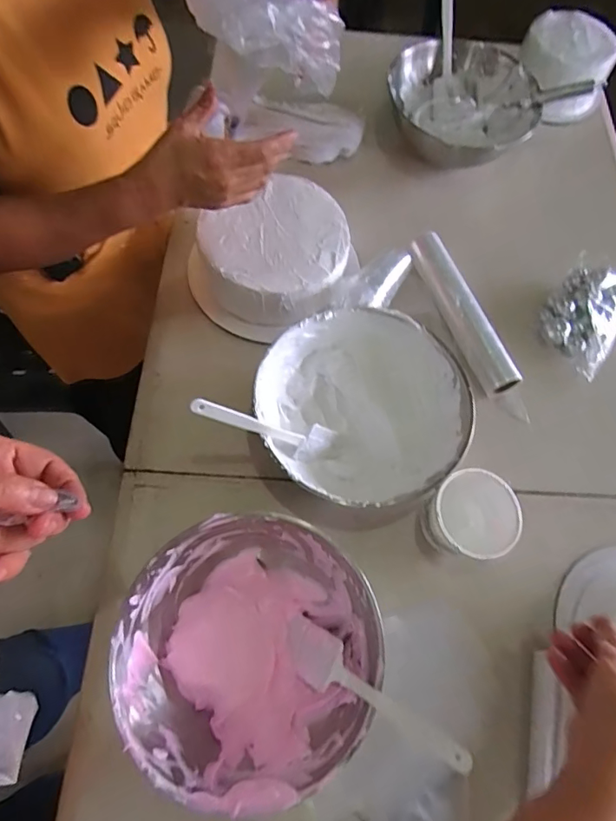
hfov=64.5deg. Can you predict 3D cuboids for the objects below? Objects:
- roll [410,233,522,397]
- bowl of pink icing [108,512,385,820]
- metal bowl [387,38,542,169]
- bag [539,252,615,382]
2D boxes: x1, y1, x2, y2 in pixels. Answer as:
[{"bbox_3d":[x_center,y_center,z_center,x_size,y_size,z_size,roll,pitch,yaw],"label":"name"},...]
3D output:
[{"bbox_3d":[0.203,-0.133,0.656,0.045,0.052,0.240,-22,70,-11],"label":"roll"},{"bbox_3d":[-0.055,0.230,0.480,0.232,0.091,0.228,1,68,-2],"label":"bowl of pink icing"},{"bbox_3d":[0.243,-0.489,0.769,0.217,0.082,0.217,1,68,-2],"label":"metal bowl"},{"bbox_3d":[0.389,-0.138,0.675,0.099,0.045,0.158,33,70,11],"label":"bag"}]

